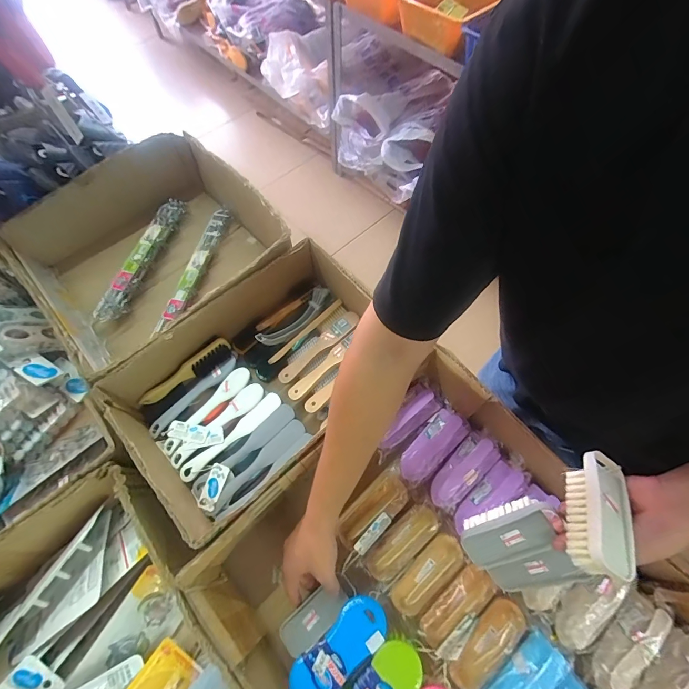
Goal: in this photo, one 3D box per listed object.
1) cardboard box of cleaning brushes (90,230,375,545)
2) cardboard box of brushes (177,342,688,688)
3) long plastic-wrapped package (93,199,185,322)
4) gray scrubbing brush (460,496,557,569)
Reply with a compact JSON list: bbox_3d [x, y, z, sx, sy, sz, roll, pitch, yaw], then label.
[{"bbox_3d":[-0.135,0.048,0.648,0.452,0.149,0.270,-40,70,-16],"label":"cardboard box of cleaning brushes"},{"bbox_3d":[0.155,0.362,0.497,0.485,0.125,0.571,-39,69,-16],"label":"cardboard box of brushes"},{"bbox_3d":[-0.441,-0.193,0.800,0.049,0.039,0.327,17,66,9],"label":"long plastic-wrapped package"},{"bbox_3d":[0.199,0.227,0.446,0.106,0.040,0.051,-34,91,22],"label":"gray scrubbing brush"}]

